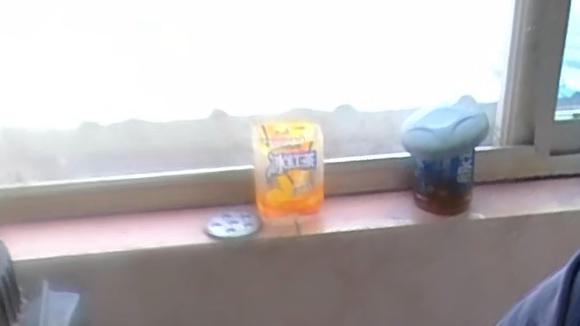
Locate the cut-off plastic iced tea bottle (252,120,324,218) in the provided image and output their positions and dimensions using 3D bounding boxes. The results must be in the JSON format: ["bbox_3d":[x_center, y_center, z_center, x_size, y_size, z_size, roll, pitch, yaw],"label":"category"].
[{"bbox_3d":[-0.001,0.008,0.894,0.105,0.119,0.100,-3,22,-2],"label":"cut-off plastic iced tea bottle"}]

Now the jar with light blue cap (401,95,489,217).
[{"bbox_3d":[0.237,-0.007,0.905,0.118,0.151,0.102,5,23,16],"label":"jar with light blue cap"}]

